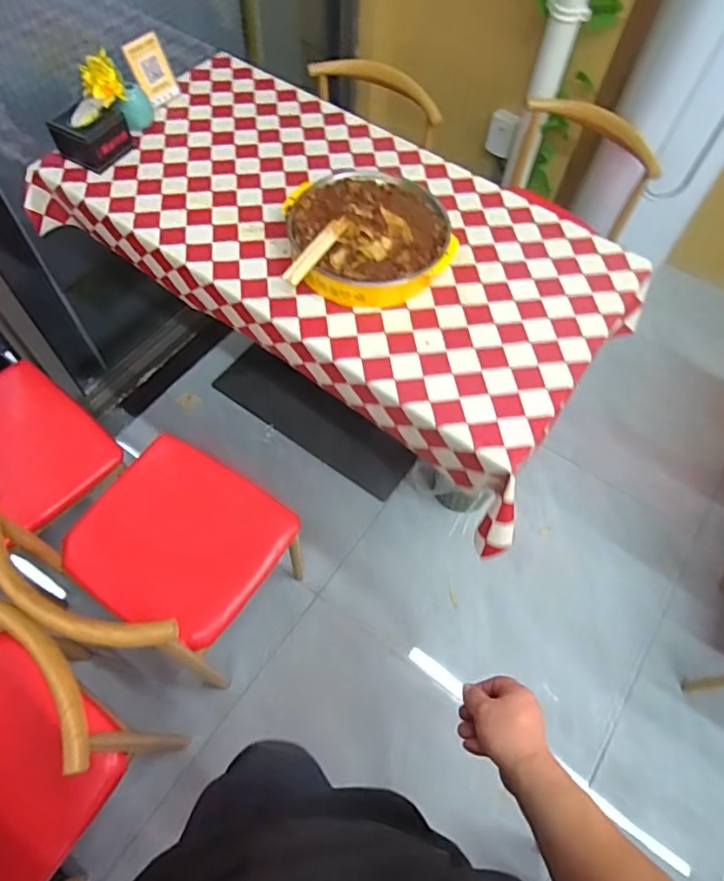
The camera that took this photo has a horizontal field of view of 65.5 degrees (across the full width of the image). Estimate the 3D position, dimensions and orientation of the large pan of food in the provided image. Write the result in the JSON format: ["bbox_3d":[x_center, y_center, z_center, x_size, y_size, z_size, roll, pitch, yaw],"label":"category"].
[{"bbox_3d":[0.012,-0.404,1.104,0.304,0.070,0.310,-3,62,-5],"label":"large pan of food"}]

